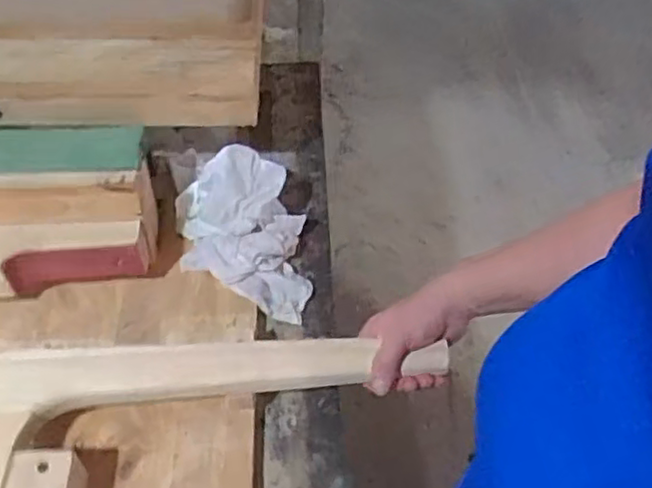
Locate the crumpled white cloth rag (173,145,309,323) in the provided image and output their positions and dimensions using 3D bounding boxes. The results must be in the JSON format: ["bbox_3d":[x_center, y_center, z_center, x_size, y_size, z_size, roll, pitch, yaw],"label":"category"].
[{"bbox_3d":[-0.093,-0.011,0.771,0.143,0.098,0.175,-4,51,-6],"label":"crumpled white cloth rag"}]

